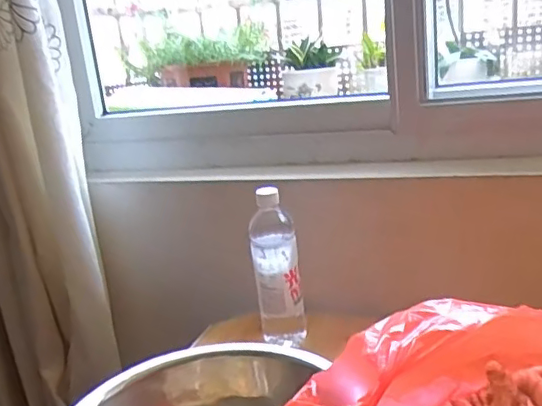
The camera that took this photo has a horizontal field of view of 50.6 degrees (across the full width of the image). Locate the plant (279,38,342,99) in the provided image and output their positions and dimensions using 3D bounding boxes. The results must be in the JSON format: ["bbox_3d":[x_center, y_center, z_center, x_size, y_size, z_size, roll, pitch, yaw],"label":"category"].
[{"bbox_3d":[0.090,-0.307,1.322,0.139,0.114,0.080,-5,16,4],"label":"plant"}]

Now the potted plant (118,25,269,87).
[{"bbox_3d":[-0.178,-0.355,1.394,0.338,0.132,0.218,-8,16,-5],"label":"potted plant"}]

